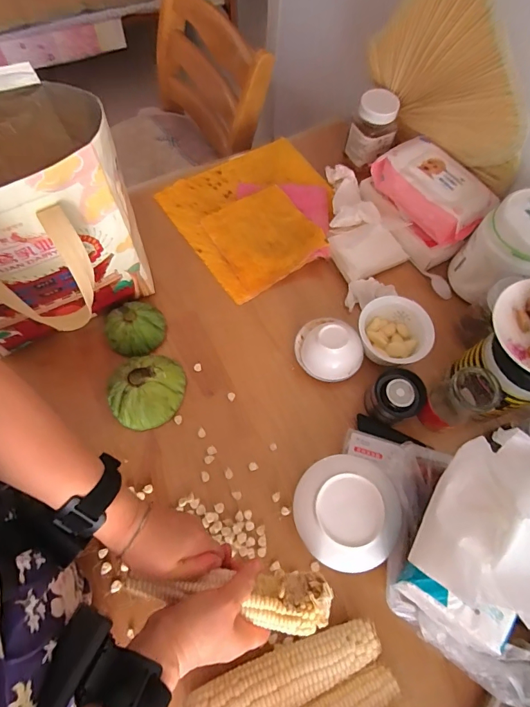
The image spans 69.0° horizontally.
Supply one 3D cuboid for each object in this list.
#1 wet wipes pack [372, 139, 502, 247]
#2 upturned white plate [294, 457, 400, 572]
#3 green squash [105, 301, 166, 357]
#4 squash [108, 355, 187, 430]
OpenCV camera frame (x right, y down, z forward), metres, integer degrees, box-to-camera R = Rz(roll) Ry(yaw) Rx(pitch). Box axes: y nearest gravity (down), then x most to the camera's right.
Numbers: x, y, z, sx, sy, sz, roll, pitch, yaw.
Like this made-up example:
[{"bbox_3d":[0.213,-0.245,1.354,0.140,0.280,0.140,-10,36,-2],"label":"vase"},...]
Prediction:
[{"bbox_3d":[0.267,-0.261,0.620,0.110,0.059,0.184,-33,72,-15],"label":"wet wipes pack"},{"bbox_3d":[0.094,0.177,0.436,0.117,0.017,0.118,1,67,-2],"label":"upturned white plate"},{"bbox_3d":[-0.186,-0.036,0.557,0.082,0.054,0.068,-29,71,-14],"label":"green squash"},{"bbox_3d":[-0.157,0.043,0.513,0.087,0.062,0.105,23,68,7],"label":"squash"}]

